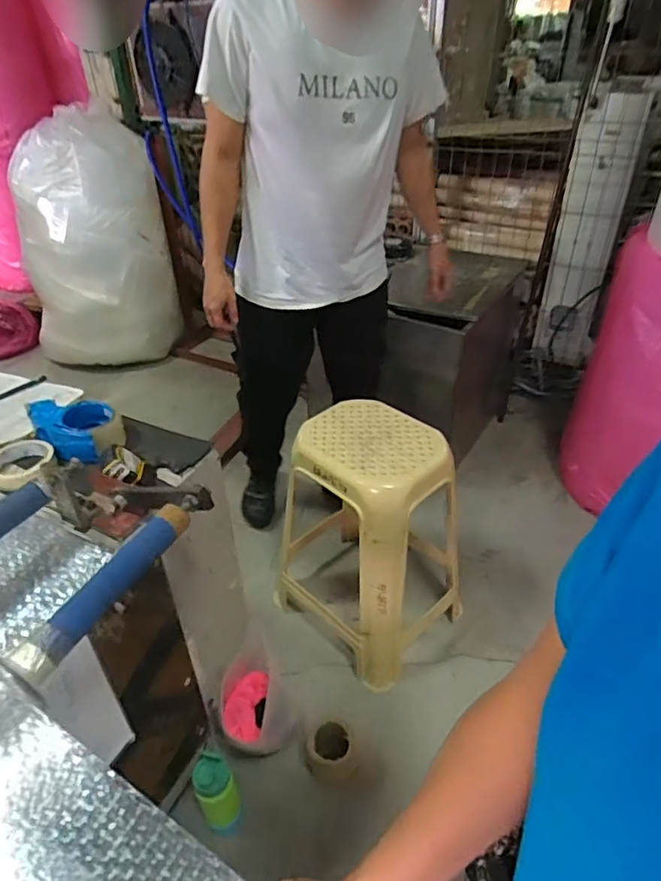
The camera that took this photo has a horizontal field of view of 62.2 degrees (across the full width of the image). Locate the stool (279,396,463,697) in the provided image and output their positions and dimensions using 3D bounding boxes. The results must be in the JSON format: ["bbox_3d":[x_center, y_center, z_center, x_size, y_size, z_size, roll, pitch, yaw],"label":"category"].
[{"bbox_3d":[0.109,0.257,1.359,0.373,0.589,0.324,29,46,34],"label":"stool"}]

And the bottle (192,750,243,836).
[{"bbox_3d":[-0.218,0.696,1.072,0.075,0.212,0.067,-21,41,-25],"label":"bottle"}]

